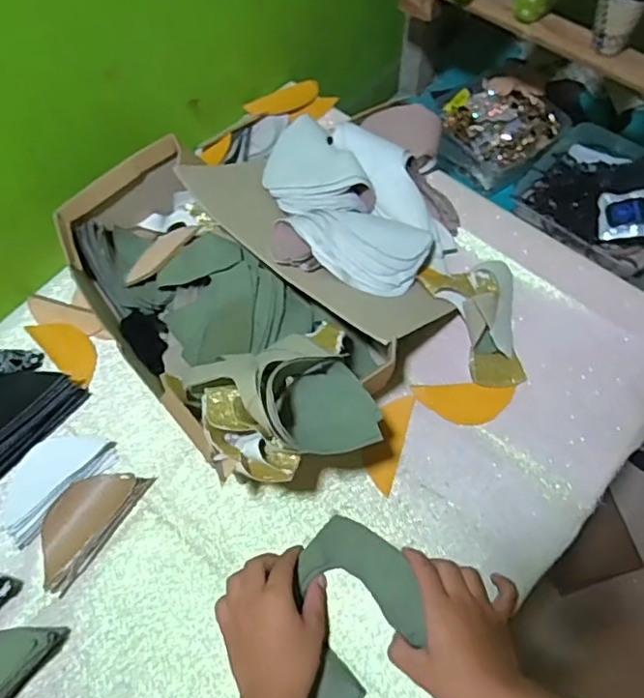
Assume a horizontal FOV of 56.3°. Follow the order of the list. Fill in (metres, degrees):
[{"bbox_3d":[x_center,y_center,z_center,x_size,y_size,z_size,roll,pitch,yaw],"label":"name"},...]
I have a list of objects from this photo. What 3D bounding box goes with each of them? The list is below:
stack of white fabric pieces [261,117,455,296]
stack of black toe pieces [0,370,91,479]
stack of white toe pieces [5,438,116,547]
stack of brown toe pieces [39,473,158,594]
[{"bbox_3d":[0.024,-0.175,0.671,0.164,0.074,0.267,-30,66,-13],"label":"stack of white fabric pieces"},{"bbox_3d":[-0.324,0.069,0.604,0.086,0.036,0.152,38,70,18],"label":"stack of black toe pieces"},{"bbox_3d":[-0.265,0.123,0.589,0.067,0.020,0.116,40,71,19],"label":"stack of white toe pieces"},{"bbox_3d":[-0.226,0.163,0.575,0.063,0.018,0.121,31,68,16],"label":"stack of brown toe pieces"}]

